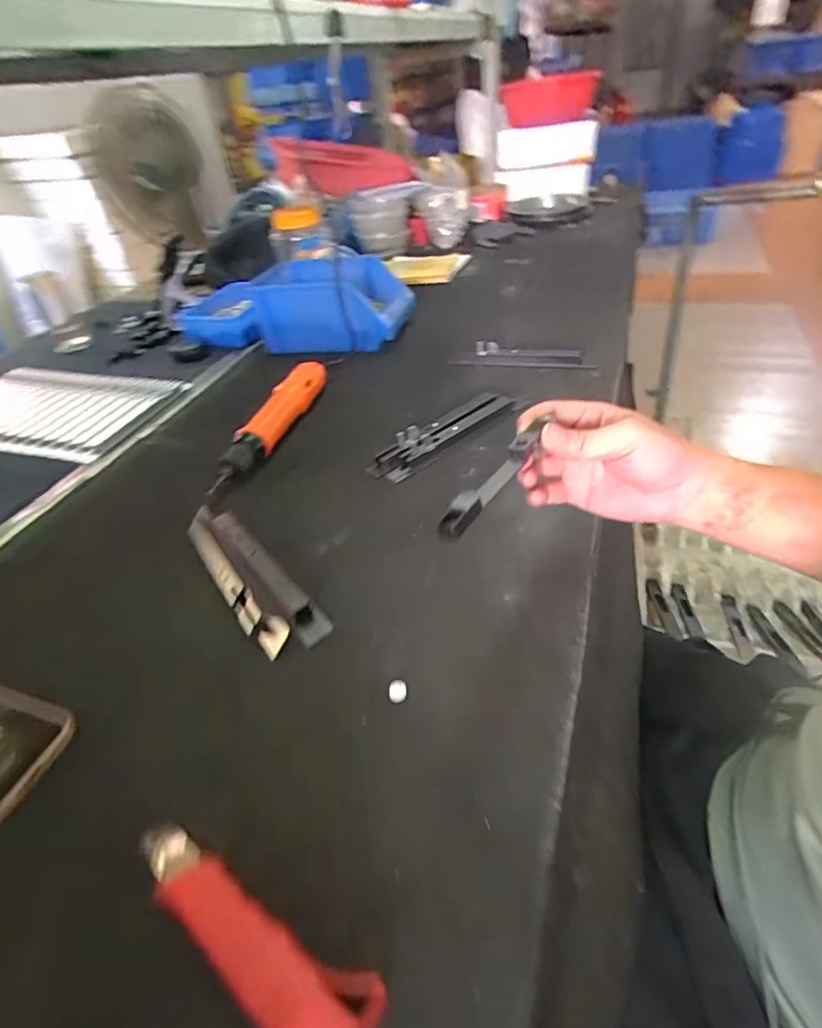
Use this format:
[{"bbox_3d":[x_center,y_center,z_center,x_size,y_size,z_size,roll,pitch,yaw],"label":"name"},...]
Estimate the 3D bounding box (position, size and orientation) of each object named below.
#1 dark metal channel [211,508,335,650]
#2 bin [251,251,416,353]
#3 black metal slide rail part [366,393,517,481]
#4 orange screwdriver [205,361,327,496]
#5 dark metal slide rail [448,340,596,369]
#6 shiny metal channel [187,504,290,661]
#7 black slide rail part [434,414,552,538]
[{"bbox_3d":[-0.136,0.049,0.477,0.026,0.017,0.205,-31,46,-24],"label":"dark metal channel"},{"bbox_3d":[-0.132,-0.359,0.877,0.253,0.097,0.171,1,42,10],"label":"bin"},{"bbox_3d":[0.043,-0.096,0.613,0.200,0.029,0.055,-34,48,-27],"label":"black metal slide rail part"},{"bbox_3d":[-0.175,-0.116,0.655,0.046,0.042,0.270,10,44,19],"label":"orange screwdriver"},{"bbox_3d":[0.156,-0.226,0.742,0.198,0.032,0.030,12,45,21],"label":"dark metal slide rail"},{"bbox_3d":[-0.168,0.053,0.474,0.030,0.026,0.208,-30,46,-23],"label":"shiny metal channel"},{"bbox_3d":[0.057,-0.025,0.347,0.017,0.013,0.126,22,49,29],"label":"black slide rail part"}]

